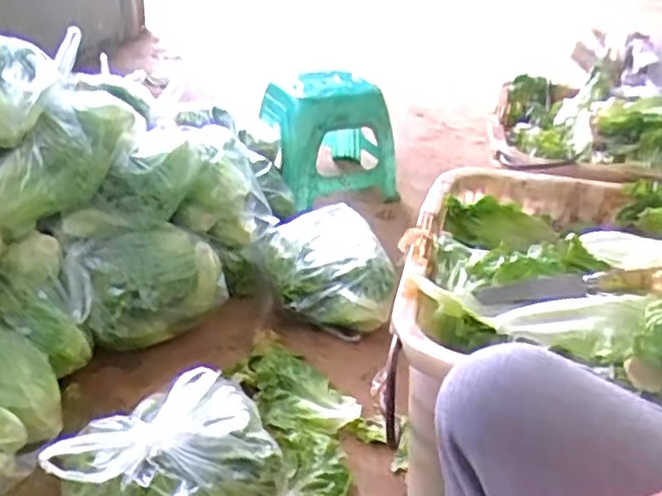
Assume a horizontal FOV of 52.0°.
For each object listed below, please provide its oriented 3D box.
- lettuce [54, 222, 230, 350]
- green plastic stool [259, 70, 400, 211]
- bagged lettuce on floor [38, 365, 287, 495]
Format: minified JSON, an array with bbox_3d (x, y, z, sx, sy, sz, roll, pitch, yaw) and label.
[{"bbox_3d":[-0.310,0.058,1.141,0.255,0.145,0.146,-12,32,-23],"label":"lettuce"},{"bbox_3d":[-0.013,-0.291,1.715,0.305,0.282,0.296,-8,30,-17],"label":"green plastic stool"},{"bbox_3d":[-0.175,0.249,0.794,0.280,0.148,0.244,-23,38,-37],"label":"bagged lettuce on floor"}]

